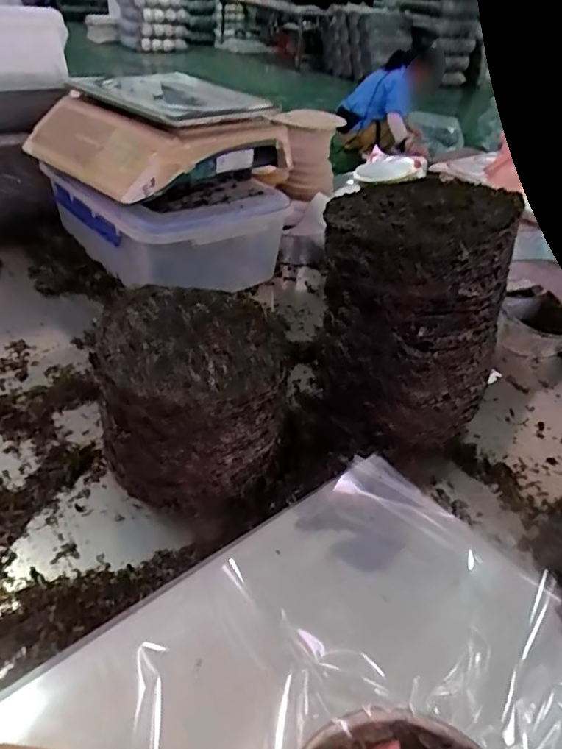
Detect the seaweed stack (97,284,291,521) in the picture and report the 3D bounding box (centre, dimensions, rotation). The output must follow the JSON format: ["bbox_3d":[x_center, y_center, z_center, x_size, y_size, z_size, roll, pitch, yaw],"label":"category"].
[{"bbox_3d":[-0.098,0.022,0.601,0.189,0.153,0.201,-7,39,-17],"label":"seaweed stack"}]

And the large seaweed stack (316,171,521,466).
[{"bbox_3d":[0.149,-0.070,0.662,0.212,0.285,0.204,13,38,8],"label":"large seaweed stack"}]

